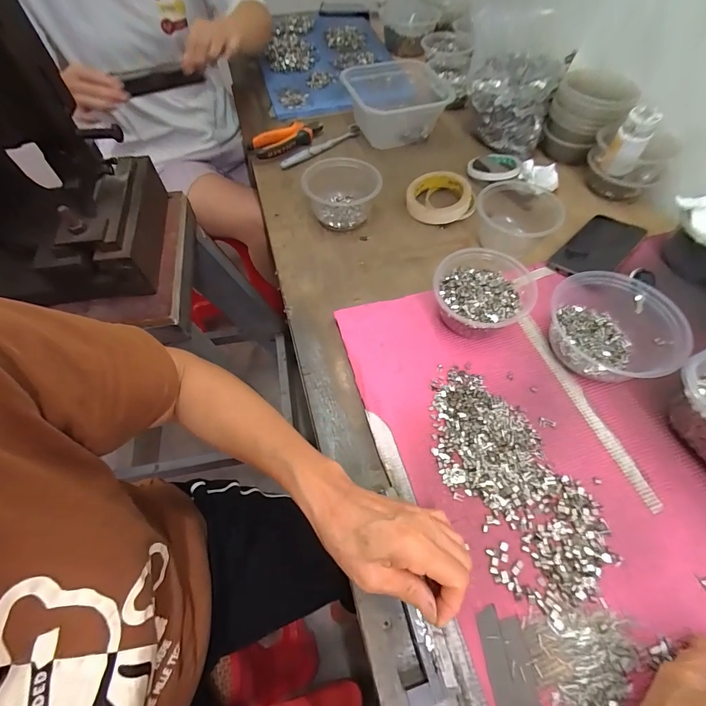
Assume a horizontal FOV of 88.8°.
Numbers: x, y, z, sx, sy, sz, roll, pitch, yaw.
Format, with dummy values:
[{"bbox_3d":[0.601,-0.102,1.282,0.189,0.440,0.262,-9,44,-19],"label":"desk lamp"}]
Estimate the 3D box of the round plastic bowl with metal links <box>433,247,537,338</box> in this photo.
[{"bbox_3d":[0.161,-0.075,0.446,0.120,0.059,0.132,12,60,10],"label":"round plastic bowl with metal links"}]

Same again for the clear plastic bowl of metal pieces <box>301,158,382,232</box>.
[{"bbox_3d":[-0.016,-0.243,0.557,0.116,0.067,0.095,-1,59,2],"label":"clear plastic bowl of metal pieces"}]

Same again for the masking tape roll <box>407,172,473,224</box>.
[{"bbox_3d":[0.140,-0.251,0.579,0.103,0.033,0.099,-1,59,2],"label":"masking tape roll"}]

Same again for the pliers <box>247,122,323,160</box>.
[{"bbox_3d":[-0.117,-0.398,0.668,0.145,0.030,0.050,-29,62,-14],"label":"pliers"}]

